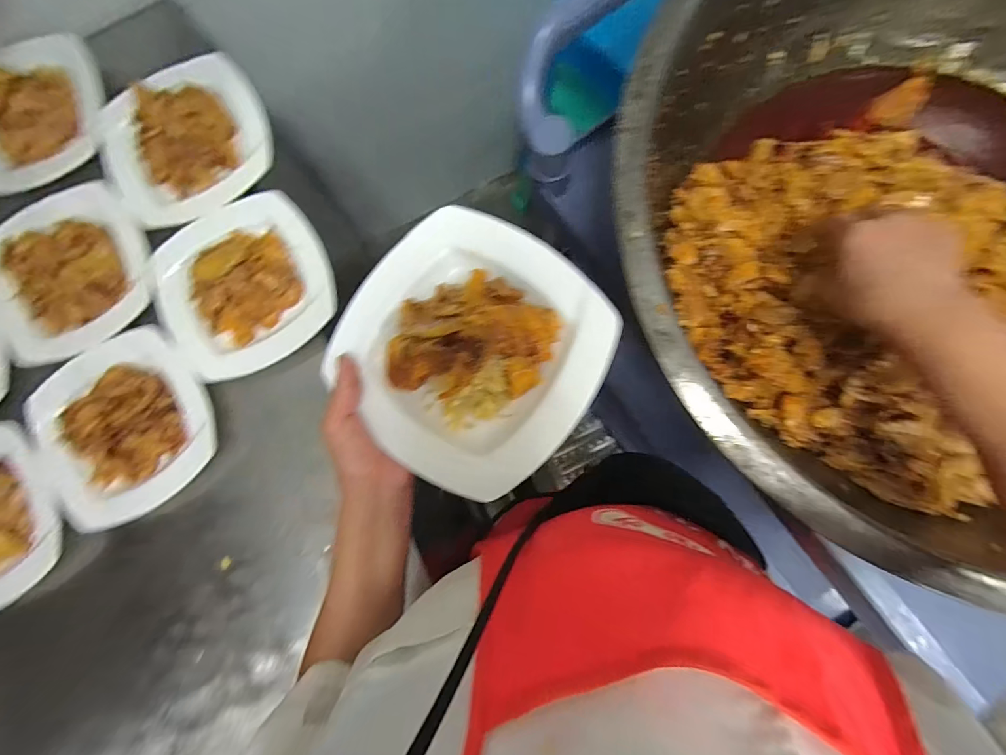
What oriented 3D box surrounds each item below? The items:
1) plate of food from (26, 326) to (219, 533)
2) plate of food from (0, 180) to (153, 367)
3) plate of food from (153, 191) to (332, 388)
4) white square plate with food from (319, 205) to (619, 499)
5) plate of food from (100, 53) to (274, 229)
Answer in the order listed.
[{"bbox_3d":[-0.454,0.056,0.496,0.202,0.069,0.202,0,86,0],"label":"plate of food"},{"bbox_3d":[-0.552,-0.137,0.521,0.204,0.056,0.201,-30,82,1],"label":"plate of food"},{"bbox_3d":[-0.320,-0.116,0.520,0.206,0.055,0.203,-28,82,1],"label":"plate of food"},{"bbox_3d":[-0.028,-0.027,0.343,0.206,0.049,0.204,37,88,7],"label":"white square plate with food"},{"bbox_3d":[-0.401,-0.294,0.527,0.202,0.055,0.166,-23,82,2],"label":"plate of food"}]

